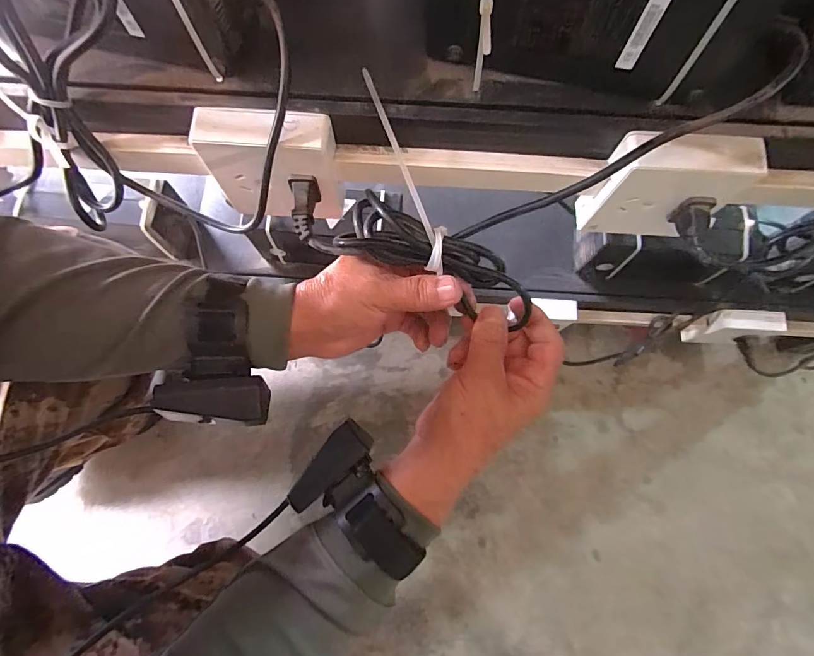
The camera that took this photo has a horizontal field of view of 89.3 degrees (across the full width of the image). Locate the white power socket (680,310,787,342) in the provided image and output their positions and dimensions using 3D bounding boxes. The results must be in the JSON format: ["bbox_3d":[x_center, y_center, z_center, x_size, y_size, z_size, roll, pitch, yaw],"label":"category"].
[{"bbox_3d":[0.445,0.000,0.571,0.095,0.077,0.029,2,73,-1],"label":"white power socket"}]

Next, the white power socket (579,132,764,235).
[{"bbox_3d":[0.178,-0.098,0.292,0.098,0.084,0.028,3,73,0],"label":"white power socket"}]

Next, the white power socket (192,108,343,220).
[{"bbox_3d":[-0.092,-0.112,0.290,0.086,0.076,0.029,2,73,-1],"label":"white power socket"}]

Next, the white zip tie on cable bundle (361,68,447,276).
[{"bbox_3d":[0.000,-0.101,0.273,0.020,0.024,0.133,-21,89,-6],"label":"white zip tie on cable bundle"}]

